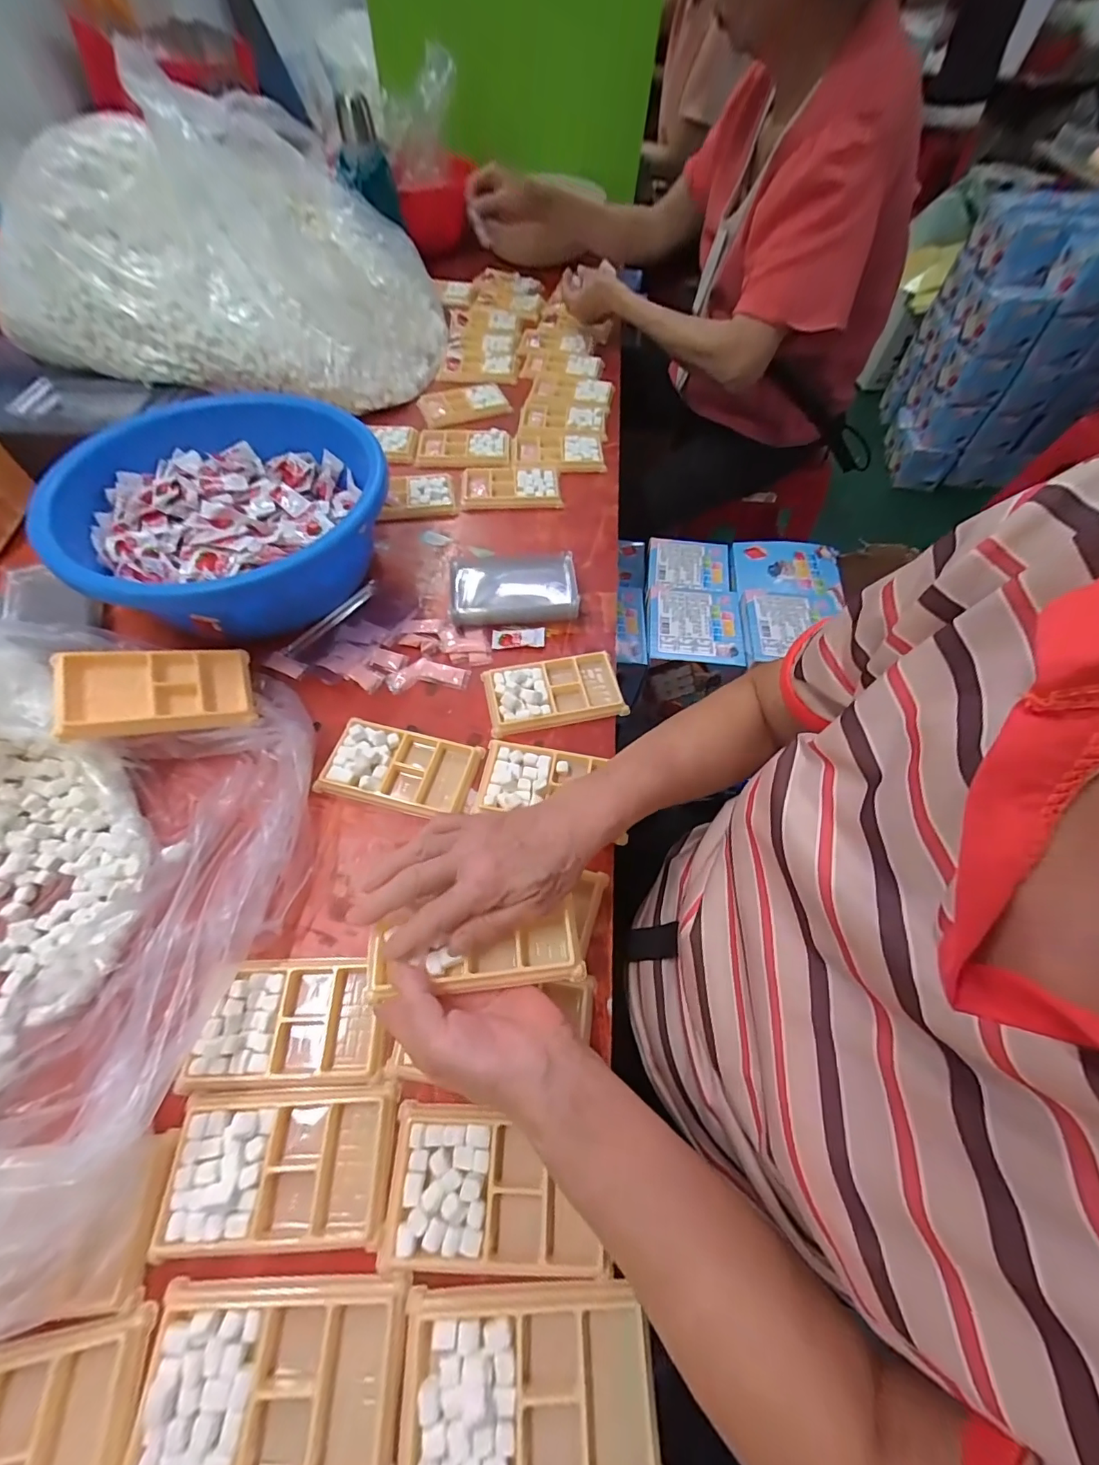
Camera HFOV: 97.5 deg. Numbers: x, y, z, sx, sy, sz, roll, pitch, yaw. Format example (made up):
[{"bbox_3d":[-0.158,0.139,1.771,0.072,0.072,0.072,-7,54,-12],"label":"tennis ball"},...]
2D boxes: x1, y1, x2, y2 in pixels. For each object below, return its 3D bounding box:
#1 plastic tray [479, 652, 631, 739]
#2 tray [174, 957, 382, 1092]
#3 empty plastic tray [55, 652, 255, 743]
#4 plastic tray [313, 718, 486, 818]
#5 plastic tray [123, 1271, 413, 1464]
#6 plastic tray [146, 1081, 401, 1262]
[{"bbox_3d":[0.007,-0.044,0.492,0.139,0.015,0.077,-11,61,-8],"label":"plastic tray"},{"bbox_3d":[-0.184,0.206,0.346,0.124,0.016,0.078,-1,60,-2],"label":"tray"},{"bbox_3d":[-0.346,-0.039,0.428,0.138,0.016,0.076,-8,69,-31],"label":"empty plastic tray"},{"bbox_3d":[-0.137,0.030,0.443,0.132,0.020,0.078,14,60,6],"label":"plastic tray"},{"bbox_3d":[-0.149,0.351,0.260,0.133,0.017,0.078,1,60,-1],"label":"plastic tray"},{"bbox_3d":[-0.169,0.274,0.305,0.133,0.019,0.081,-1,60,-2],"label":"plastic tray"}]

